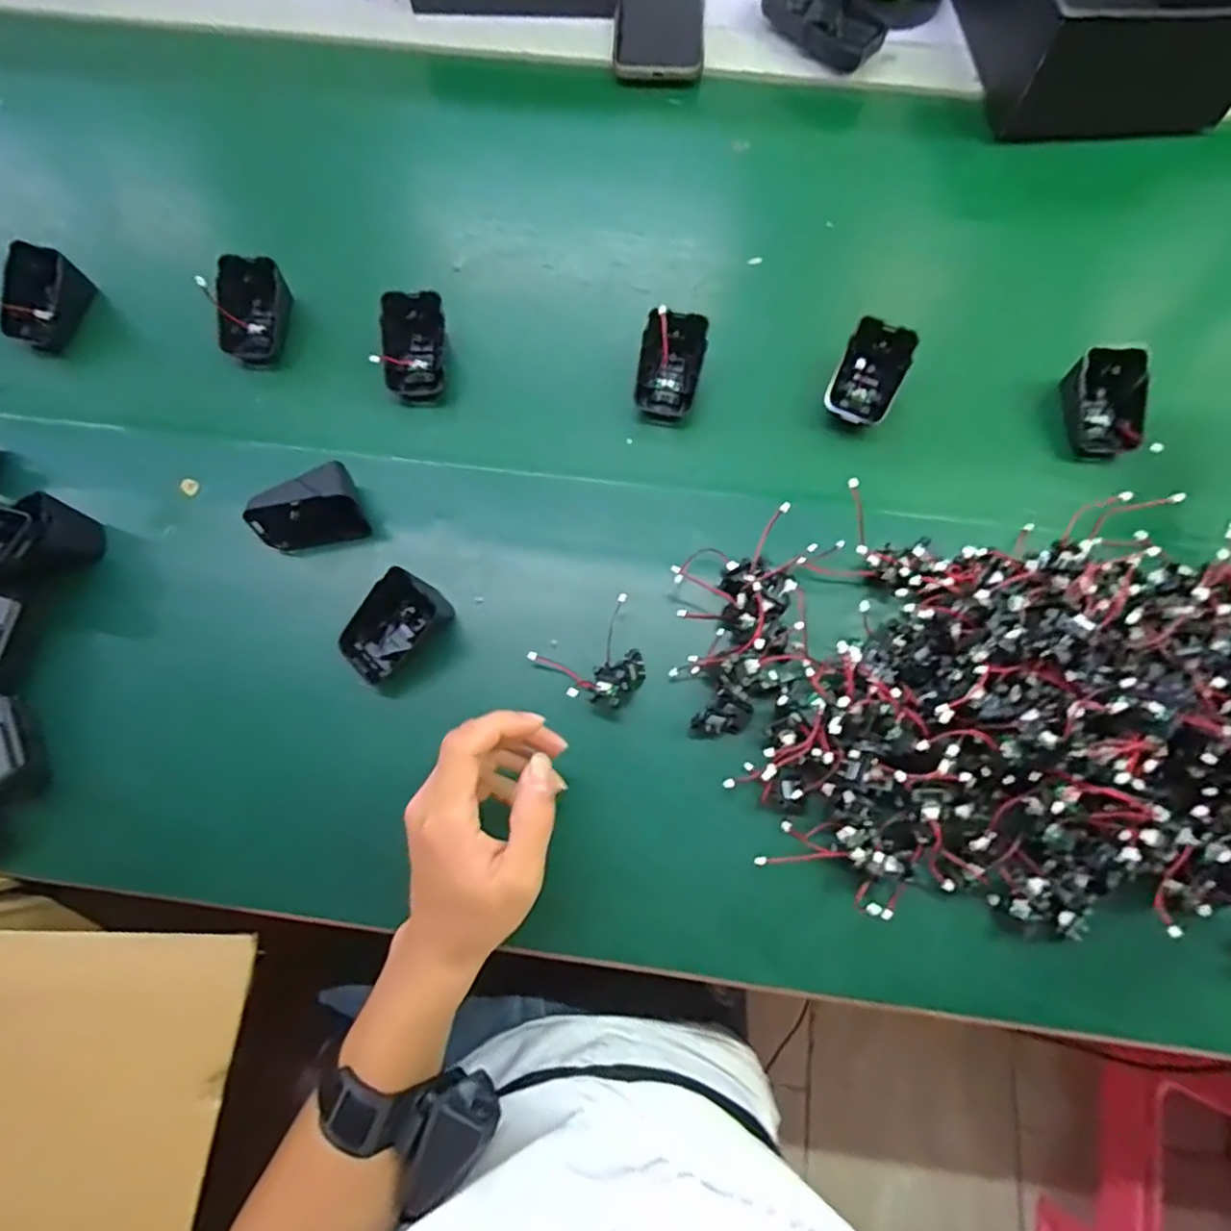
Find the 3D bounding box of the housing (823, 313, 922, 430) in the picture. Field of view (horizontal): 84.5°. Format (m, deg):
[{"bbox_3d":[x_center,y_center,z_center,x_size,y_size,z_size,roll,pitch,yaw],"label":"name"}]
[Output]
[{"bbox_3d":[0.174,-0.163,0.464,0.045,0.030,0.067,26,76,9],"label":"housing"}]

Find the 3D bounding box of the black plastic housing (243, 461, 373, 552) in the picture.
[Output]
[{"bbox_3d":[-0.198,-0.068,0.445,0.069,0.055,0.039,-13,73,-3],"label":"black plastic housing"}]

